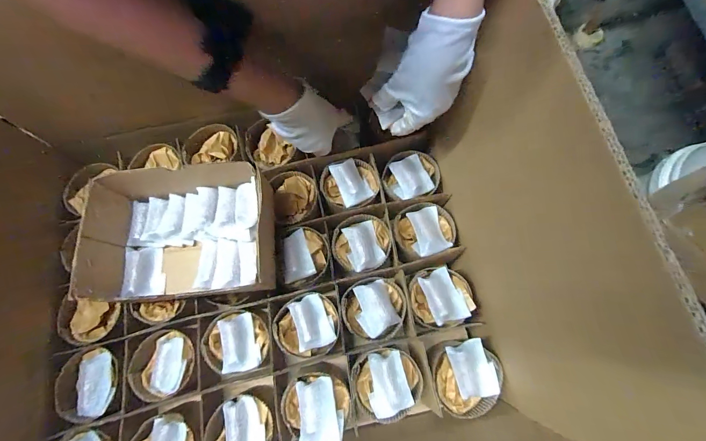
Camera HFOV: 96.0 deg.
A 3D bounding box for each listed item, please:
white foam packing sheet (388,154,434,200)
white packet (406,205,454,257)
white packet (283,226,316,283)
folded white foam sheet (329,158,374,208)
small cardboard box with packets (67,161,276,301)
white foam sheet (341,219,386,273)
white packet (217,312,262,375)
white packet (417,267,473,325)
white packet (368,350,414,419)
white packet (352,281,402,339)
[{"bbox_3d":[0.087,-0.066,0.488,0.057,0.011,0.066,-20,74,-8],"label":"white foam packing sheet"},{"bbox_3d":[0.109,0.015,0.464,0.050,0.017,0.069,-15,74,-6],"label":"white packet"},{"bbox_3d":[-0.082,0.051,0.451,0.042,0.011,0.067,-18,74,-7],"label":"white packet"},{"bbox_3d":[-0.004,-0.059,0.484,0.043,0.008,0.070,-24,75,-9],"label":"folded white foam sheet"},{"bbox_3d":[-0.212,0.014,0.416,0.203,0.099,0.157,-5,73,-3],"label":"small cardboard box with packets"},{"bbox_3d":[0.014,0.035,0.455,0.047,0.013,0.066,-18,74,-7],"label":"white foam sheet"},{"bbox_3d":[-0.152,0.163,0.425,0.047,0.005,0.070,-10,61,-17],"label":"white packet"},{"bbox_3d":[0.122,0.101,0.430,0.046,0.013,0.068,-17,74,-7],"label":"white packet"},{"bbox_3d":[0.042,0.206,0.404,0.051,0.018,0.070,-14,74,-6],"label":"white packet"},{"bbox_3d":[0.029,0.119,0.433,0.052,0.011,0.066,-20,74,-7],"label":"white packet"}]

